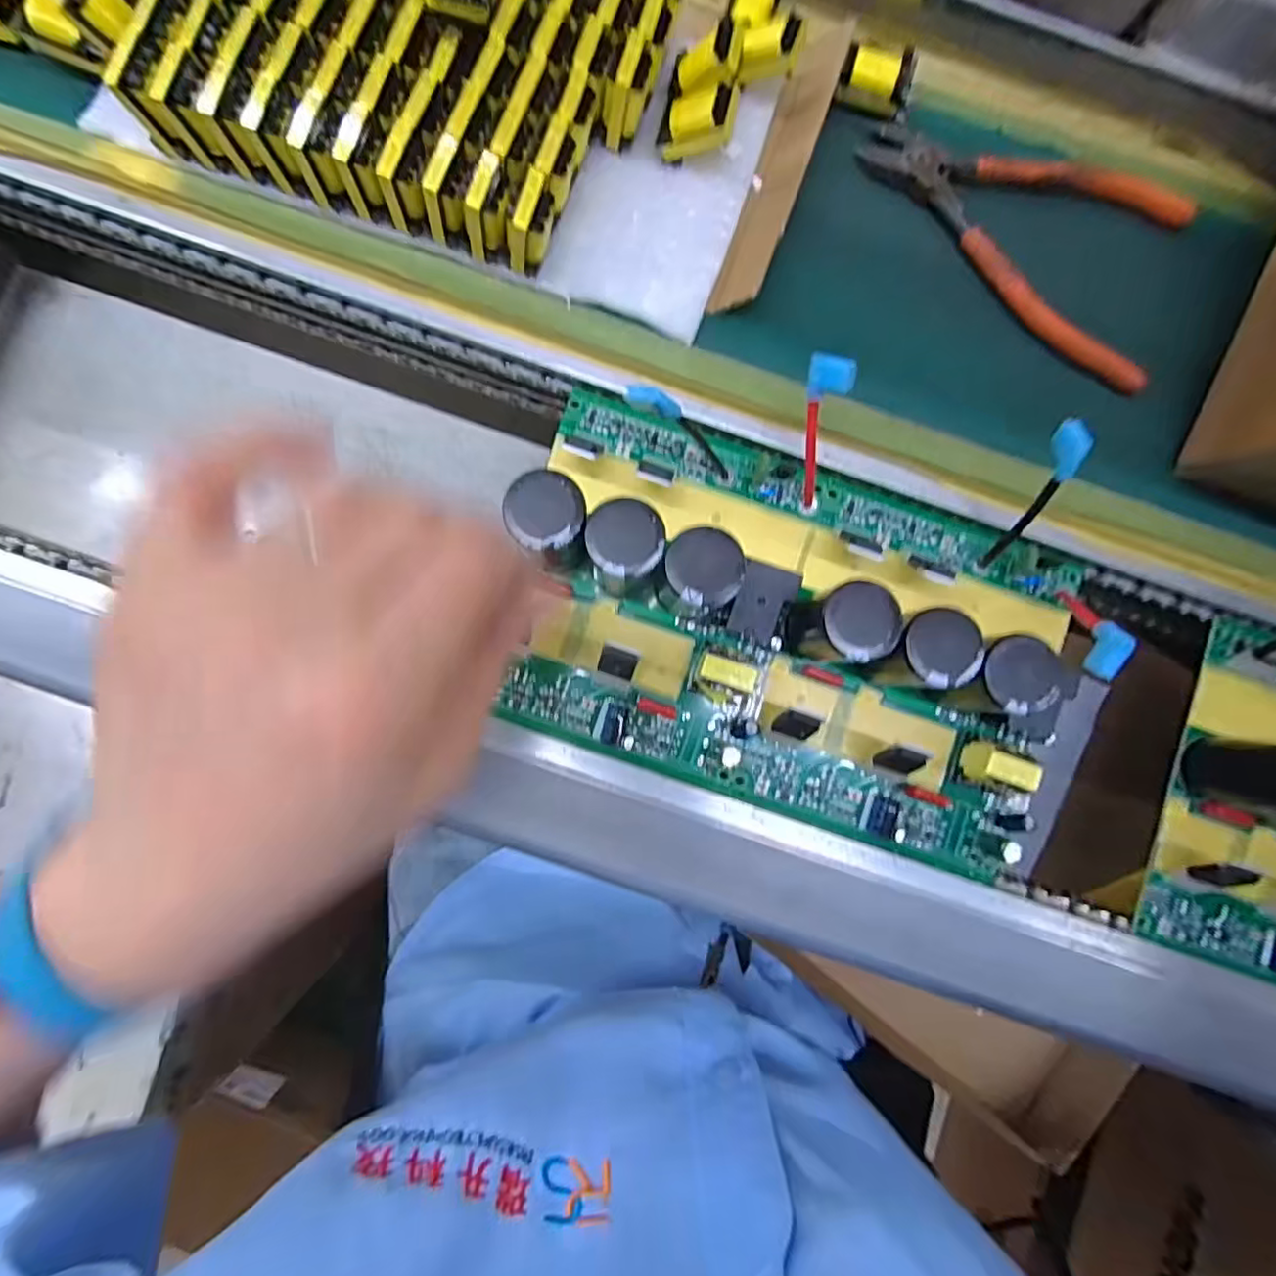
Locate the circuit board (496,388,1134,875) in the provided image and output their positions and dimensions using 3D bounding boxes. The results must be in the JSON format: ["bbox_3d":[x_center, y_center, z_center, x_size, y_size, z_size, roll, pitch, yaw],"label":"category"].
[{"bbox_3d":[0.063,-0.003,0.247,0.228,0.057,0.141,18,88,-1],"label":"circuit board"}]

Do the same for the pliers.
[{"bbox_3d":[0.183,-0.191,0.269,0.156,0.015,0.090,43,88,0],"label":"pliers"}]

